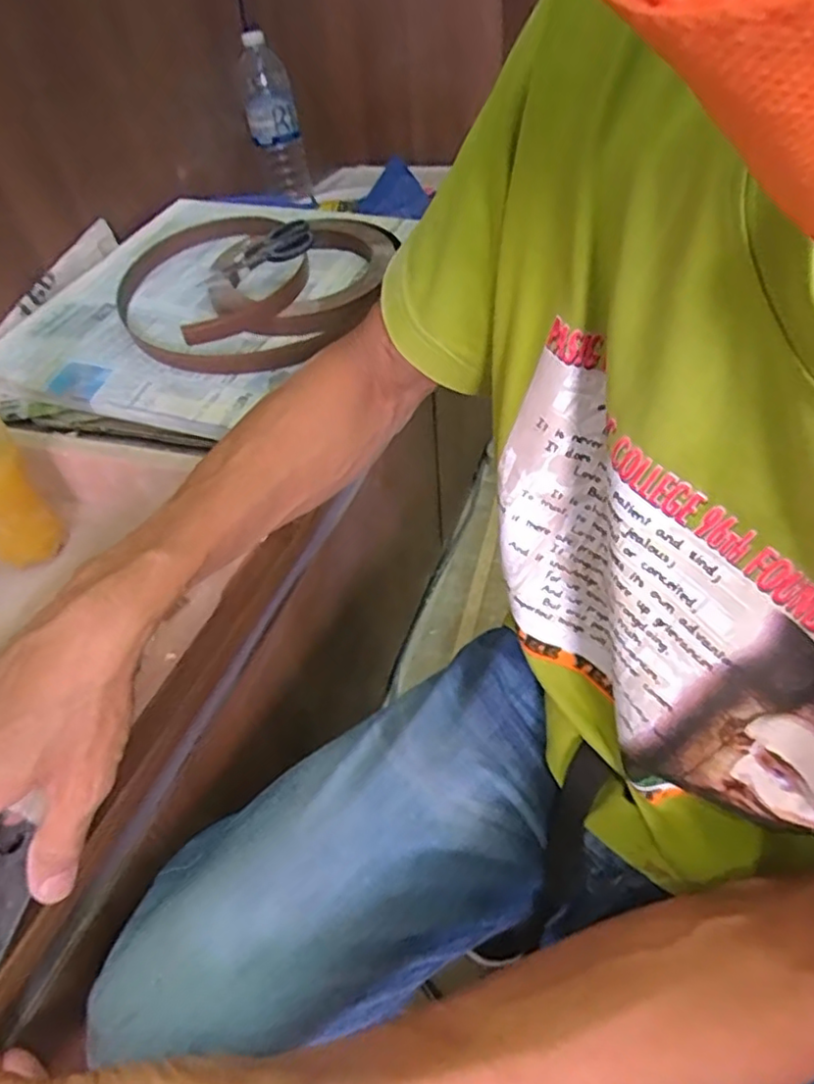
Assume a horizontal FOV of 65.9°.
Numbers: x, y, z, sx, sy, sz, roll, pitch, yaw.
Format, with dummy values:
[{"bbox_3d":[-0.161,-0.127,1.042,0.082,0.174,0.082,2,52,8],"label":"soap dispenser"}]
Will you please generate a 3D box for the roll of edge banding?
[{"bbox_3d":[-0.177,-0.282,0.672,0.284,0.064,0.293,-3,43,3],"label":"roll of edge banding"}]

